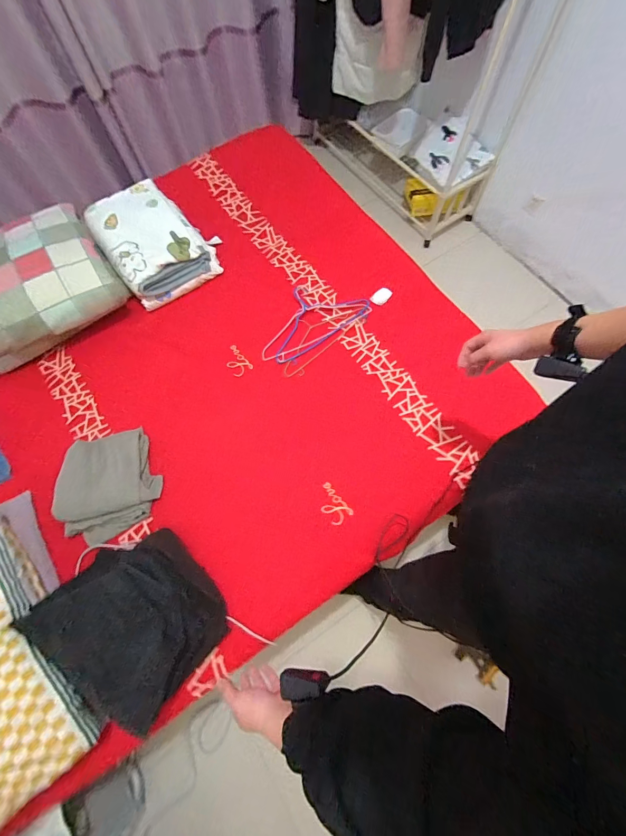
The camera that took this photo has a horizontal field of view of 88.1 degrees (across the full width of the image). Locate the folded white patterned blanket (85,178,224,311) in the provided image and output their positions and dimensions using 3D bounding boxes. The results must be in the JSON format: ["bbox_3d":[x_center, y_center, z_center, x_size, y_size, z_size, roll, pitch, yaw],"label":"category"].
[{"bbox_3d":[-0.631,-0.723,1.296,0.407,0.148,0.485,-38,74,-11],"label":"folded white patterned blanket"}]

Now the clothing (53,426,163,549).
[{"bbox_3d":[-0.651,0.207,1.018,0.293,0.079,0.307,-25,72,-7],"label":"clothing"}]

